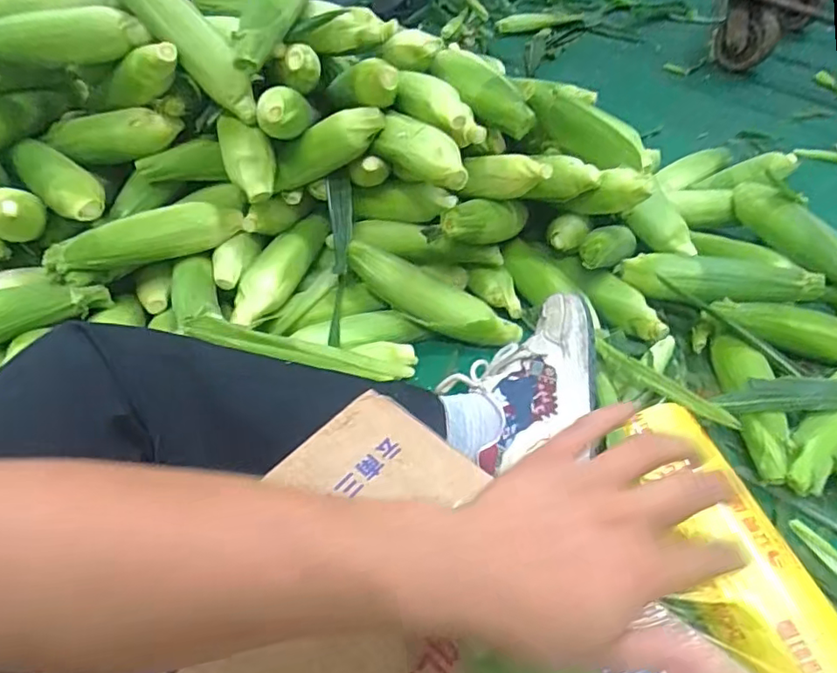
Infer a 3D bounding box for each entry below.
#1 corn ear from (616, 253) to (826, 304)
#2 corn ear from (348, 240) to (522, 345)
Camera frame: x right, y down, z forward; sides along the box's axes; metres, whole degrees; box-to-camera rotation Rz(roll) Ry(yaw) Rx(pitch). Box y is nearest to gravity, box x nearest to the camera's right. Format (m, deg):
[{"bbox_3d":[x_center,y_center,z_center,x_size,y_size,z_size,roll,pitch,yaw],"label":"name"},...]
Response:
[{"bbox_3d":[0.376,-0.069,0.712,0.223,0.054,0.048,12,50,9],"label":"corn ear"},{"bbox_3d":[0.018,-0.043,0.715,0.241,0.059,0.048,27,50,-10],"label":"corn ear"}]

